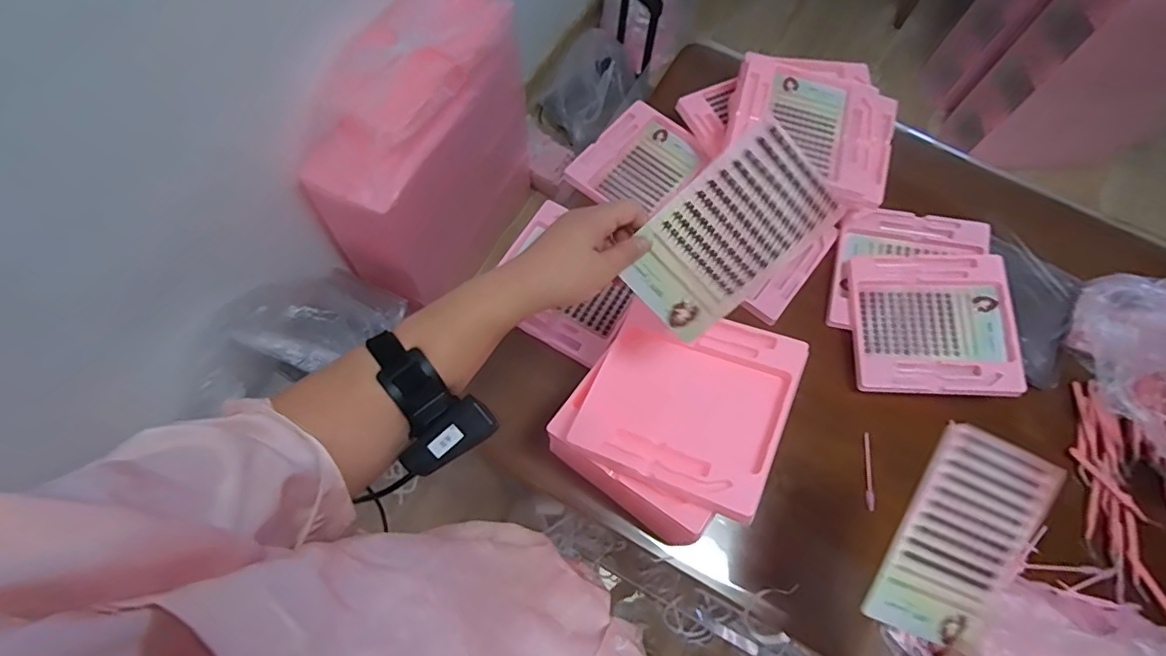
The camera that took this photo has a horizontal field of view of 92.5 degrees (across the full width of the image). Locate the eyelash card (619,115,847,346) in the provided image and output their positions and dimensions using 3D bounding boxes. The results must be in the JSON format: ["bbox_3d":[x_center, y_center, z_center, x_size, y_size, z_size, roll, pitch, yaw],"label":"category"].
[{"bbox_3d":[0.120,-0.075,0.470,0.171,0.005,0.106,-42,104,19],"label":"eyelash card"}]

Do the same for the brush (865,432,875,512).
[{"bbox_3d":[0.356,0.178,0.695,0.012,0.004,0.095,8,67,0],"label":"brush"}]

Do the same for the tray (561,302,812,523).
[{"bbox_3d":[0.105,0.070,0.565,0.191,0.022,0.185,19,65,24],"label":"tray"}]

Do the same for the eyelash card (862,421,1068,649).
[{"bbox_3d":[0.317,0.177,0.464,0.113,0.013,0.173,24,93,-12],"label":"eyelash card"}]

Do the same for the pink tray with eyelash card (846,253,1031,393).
[{"bbox_3d":[0.459,-0.009,0.734,0.192,0.013,0.195,2,68,12],"label":"pink tray with eyelash card"}]

